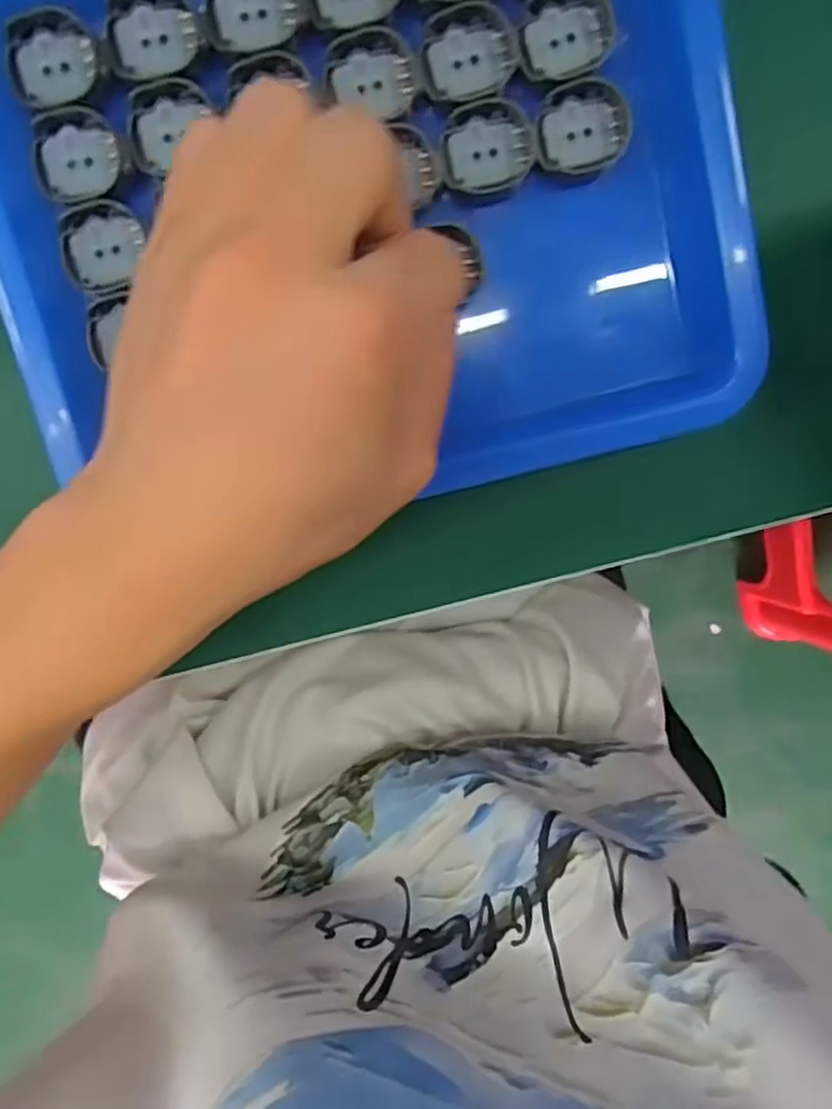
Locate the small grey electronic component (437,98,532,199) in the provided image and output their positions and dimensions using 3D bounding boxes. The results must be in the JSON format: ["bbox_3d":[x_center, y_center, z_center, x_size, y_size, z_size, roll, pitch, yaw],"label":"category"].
[{"bbox_3d":[0.022,-0.125,0.225,0.028,0.004,0.025,-13,100,0],"label":"small grey electronic component"}]

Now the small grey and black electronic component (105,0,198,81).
[{"bbox_3d":[-0.077,-0.153,0.213,0.025,0.006,0.024,-5,100,-1],"label":"small grey and black electronic component"}]

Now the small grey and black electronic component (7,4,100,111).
[{"bbox_3d":[-0.105,-0.144,0.213,0.025,0.009,0.025,0,100,-2],"label":"small grey and black electronic component"}]

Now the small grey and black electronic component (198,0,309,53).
[{"bbox_3d":[-0.048,-0.161,0.212,0.030,0.004,0.023,-14,100,0],"label":"small grey and black electronic component"}]

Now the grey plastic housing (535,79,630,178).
[{"bbox_3d":[0.051,-0.130,0.224,0.028,0.006,0.024,-20,100,1],"label":"grey plastic housing"}]

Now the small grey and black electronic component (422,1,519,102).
[{"bbox_3d":[0.016,-0.149,0.218,0.027,0.005,0.024,-8,100,-1],"label":"small grey and black electronic component"}]

